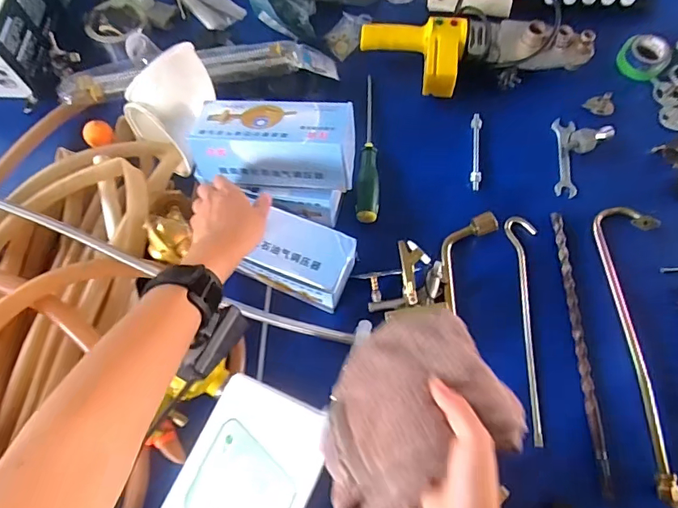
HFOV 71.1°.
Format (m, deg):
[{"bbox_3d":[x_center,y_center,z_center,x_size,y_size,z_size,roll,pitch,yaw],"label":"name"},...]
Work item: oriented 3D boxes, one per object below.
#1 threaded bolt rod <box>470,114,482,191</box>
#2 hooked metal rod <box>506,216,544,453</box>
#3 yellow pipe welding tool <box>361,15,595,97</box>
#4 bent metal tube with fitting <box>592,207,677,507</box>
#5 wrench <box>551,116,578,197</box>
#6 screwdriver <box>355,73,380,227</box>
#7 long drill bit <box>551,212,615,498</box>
[{"bbox_3d":[0.197,-0.148,0.683,0.014,0.013,0.124,5,69,4],"label":"threaded bolt rod"},{"bbox_3d":[0.244,0.085,0.595,0.037,0.011,0.285,-1,68,2],"label":"hooked metal rod"},{"bbox_3d":[0.203,-0.299,0.697,0.330,0.047,0.116,-4,68,1],"label":"yellow pipe welding tool"},{"bbox_3d":[0.374,0.106,0.570,0.070,0.029,0.360,1,69,3],"label":"bent metal tube with fitting"},{"bbox_3d":[0.323,-0.139,0.678,0.028,0.008,0.128,6,69,5],"label":"wrench"},{"bbox_3d":[0.048,-0.156,0.679,0.030,0.027,0.243,5,69,4],"label":"screwdriver"},{"bbox_3d":[0.295,0.105,0.579,0.013,0.014,0.338,-1,68,2],"label":"long drill bit"}]

